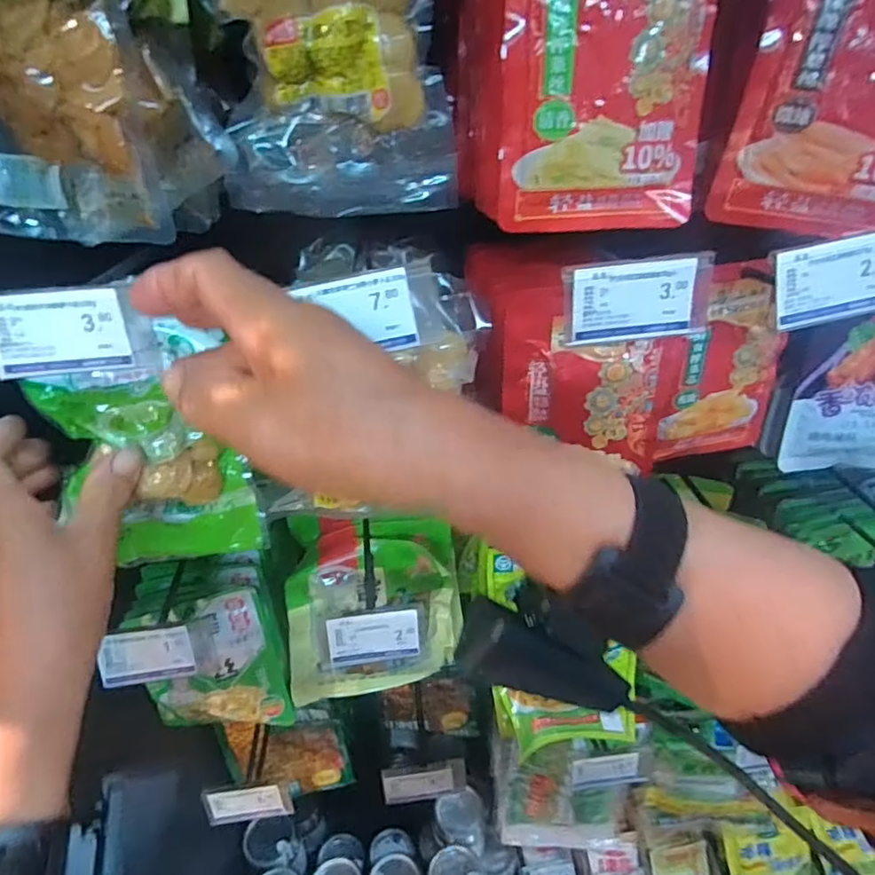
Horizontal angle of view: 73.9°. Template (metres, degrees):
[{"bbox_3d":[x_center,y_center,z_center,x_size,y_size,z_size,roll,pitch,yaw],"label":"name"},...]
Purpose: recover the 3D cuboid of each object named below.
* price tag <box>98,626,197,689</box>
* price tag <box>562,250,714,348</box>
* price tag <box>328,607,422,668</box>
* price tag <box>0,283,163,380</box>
[{"bbox_3d":[-0.207,0.157,0.415,0.063,0.039,0.005,-6,8,-4],"label":"price tag"},{"bbox_3d":[0.108,-0.074,0.311,0.077,0.042,0.010,-6,34,-8],"label":"price tag"},{"bbox_3d":[-0.046,0.147,0.426,0.065,0.040,0.005,-7,16,-2],"label":"price tag"},{"bbox_3d":[-0.185,-0.052,0.293,0.078,0.042,0.005,-5,23,-7],"label":"price tag"}]

